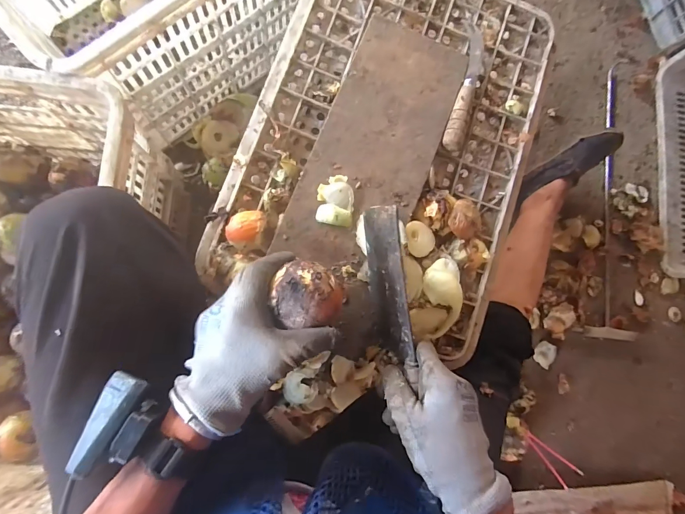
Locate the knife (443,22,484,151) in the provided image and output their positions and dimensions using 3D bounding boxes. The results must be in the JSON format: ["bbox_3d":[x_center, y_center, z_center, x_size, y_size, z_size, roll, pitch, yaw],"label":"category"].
[{"bbox_3d":[0.155,-0.214,0.458,0.031,0.028,0.166,14,83,-6],"label":"knife"}]

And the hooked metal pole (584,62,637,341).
[{"bbox_3d":[0.601,-0.137,0.790,0.105,0.017,0.631,6,84,-7],"label":"hooked metal pole"}]

